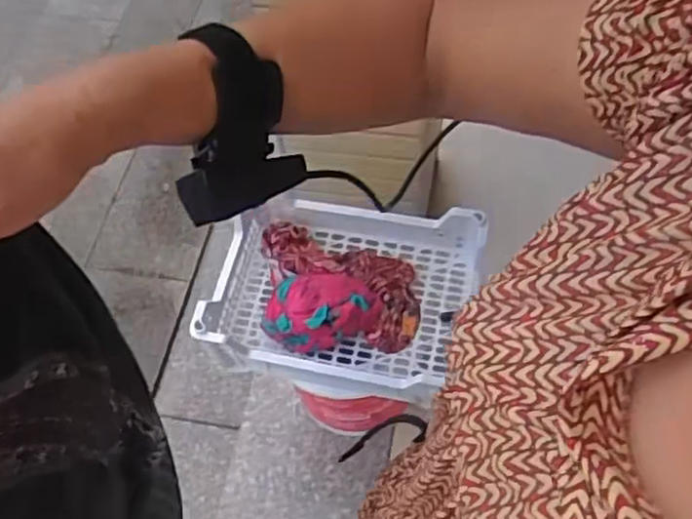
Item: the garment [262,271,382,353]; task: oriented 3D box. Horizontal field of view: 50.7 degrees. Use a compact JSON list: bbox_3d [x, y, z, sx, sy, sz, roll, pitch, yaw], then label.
[{"bbox_3d":[-0.043,0.076,1.186,0.183,0.060,0.122,-18,59,-11],"label":"garment"}]

